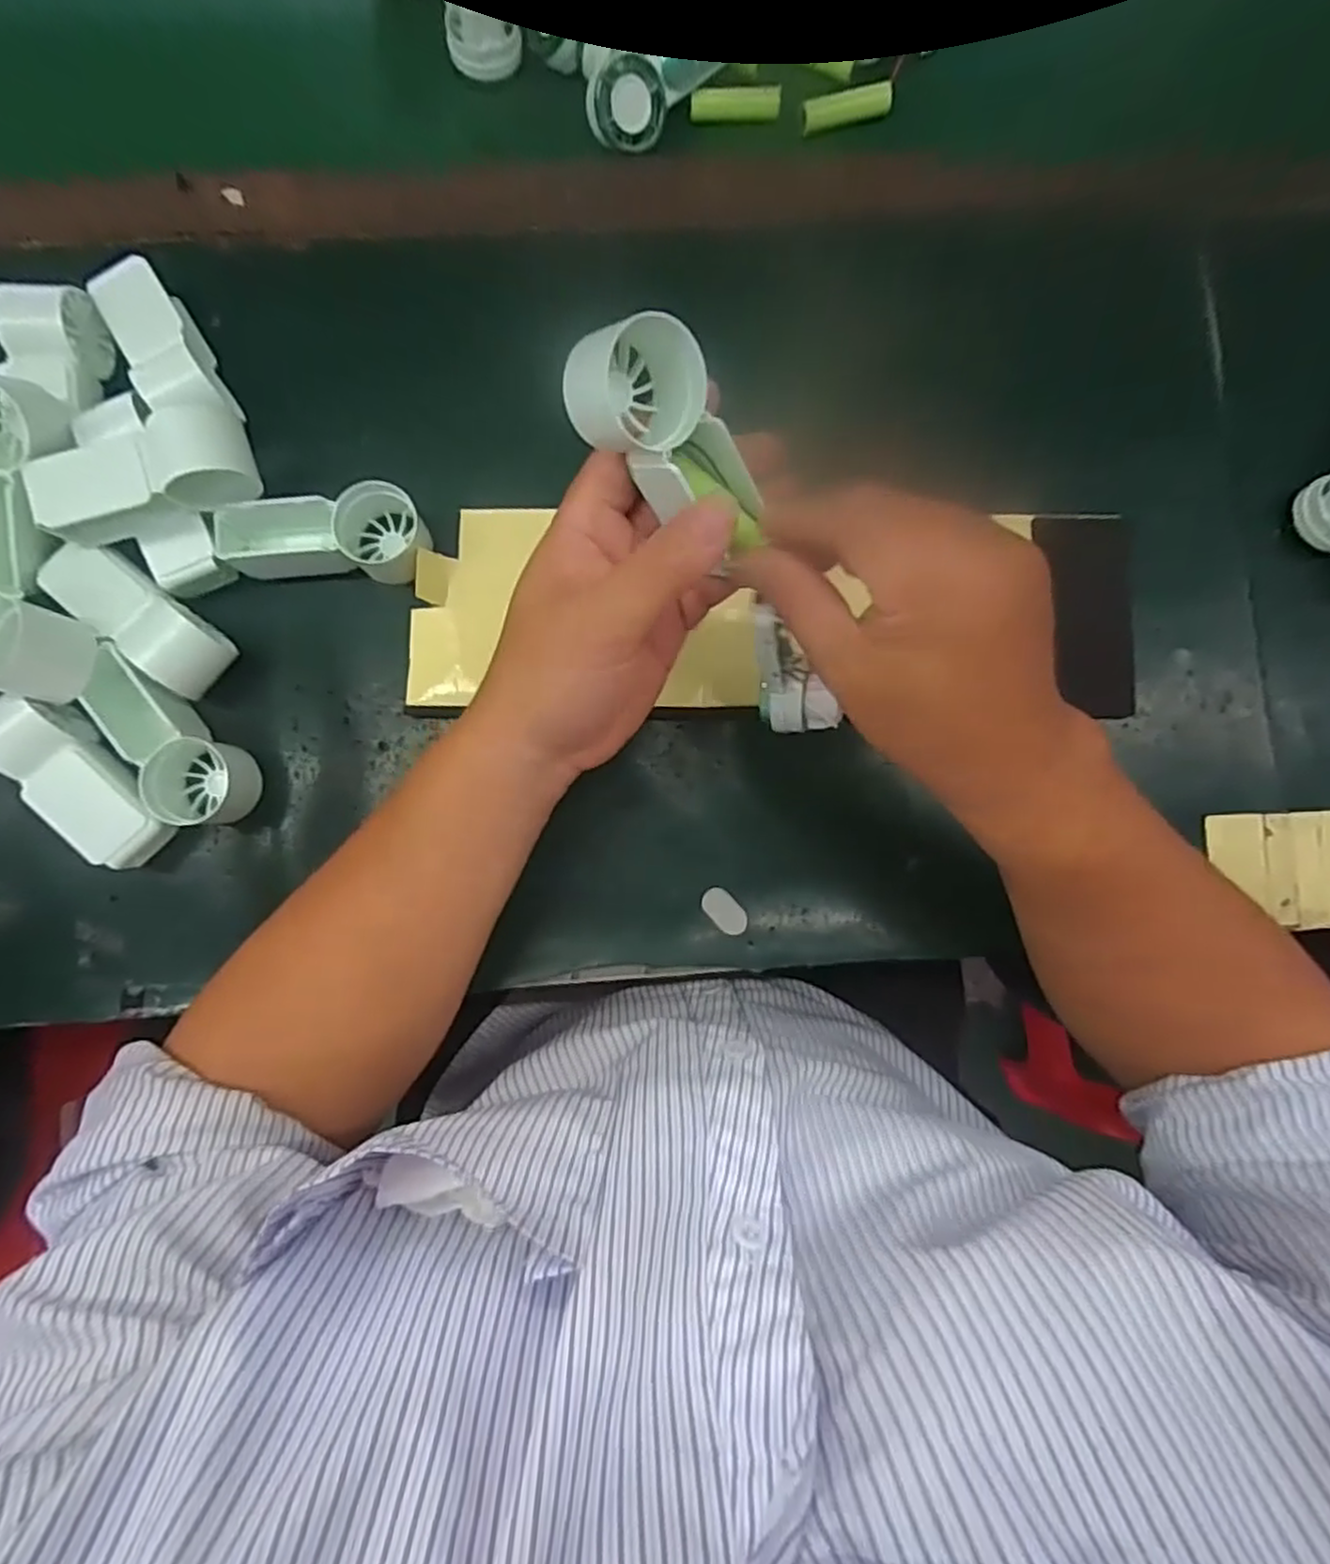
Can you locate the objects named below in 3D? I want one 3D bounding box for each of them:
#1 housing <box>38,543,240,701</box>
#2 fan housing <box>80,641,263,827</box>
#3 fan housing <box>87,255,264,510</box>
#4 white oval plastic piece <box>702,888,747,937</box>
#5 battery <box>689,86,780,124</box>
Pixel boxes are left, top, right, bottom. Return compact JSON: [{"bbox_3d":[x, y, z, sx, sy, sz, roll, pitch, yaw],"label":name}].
[{"bbox_3d":[-0.251,-0.079,0.350,0.089,0.041,0.034,37,84,3],"label":"housing"},{"bbox_3d":[-0.233,-0.020,0.343,0.042,0.031,0.091,-36,106,-4],"label":"fan housing"},{"bbox_3d":[-0.233,-0.190,0.352,0.041,0.043,0.142,-27,74,-4],"label":"fan housing"},{"bbox_3d":[0.030,0.065,0.365,0.014,0.004,0.025,-44,86,-6],"label":"white oval plastic piece"},{"bbox_3d":[0.039,-0.380,0.411,0.050,0.015,0.013,-2,84,-2],"label":"battery"}]

